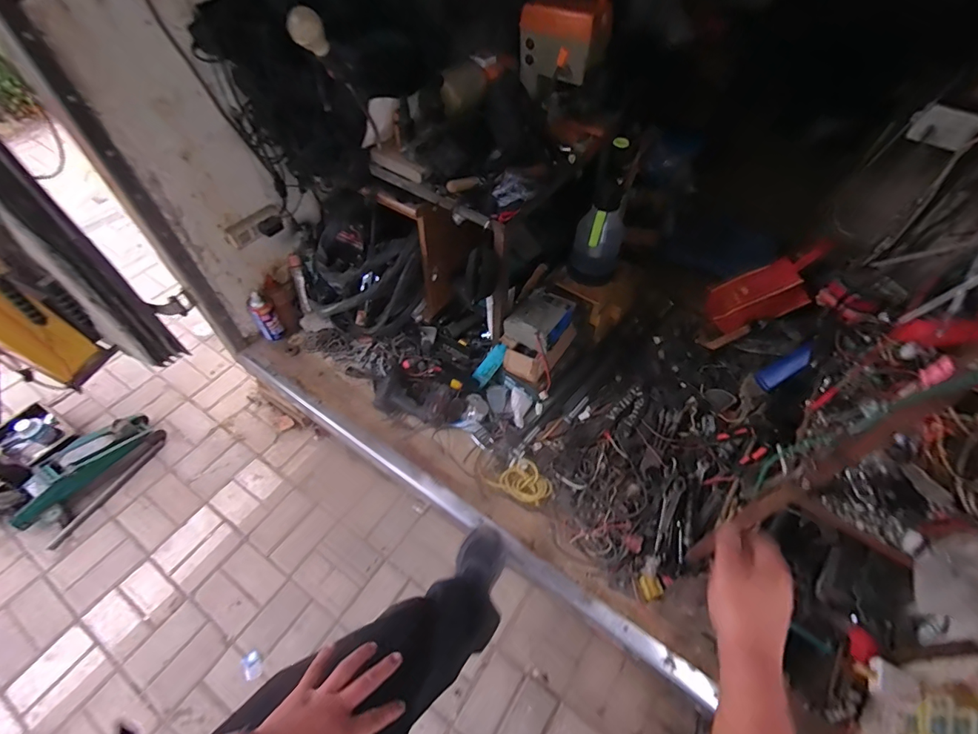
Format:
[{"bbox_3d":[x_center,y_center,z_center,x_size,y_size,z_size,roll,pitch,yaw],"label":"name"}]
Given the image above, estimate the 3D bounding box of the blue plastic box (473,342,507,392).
[{"bbox_3d":[0.006,-0.015,1.256,0.055,0.158,0.049,-3,42,-51],"label":"blue plastic box"}]

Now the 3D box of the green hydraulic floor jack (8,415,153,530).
[{"bbox_3d":[-1.288,0.317,1.397,0.132,0.110,0.415,35,60,22],"label":"green hydraulic floor jack"}]

